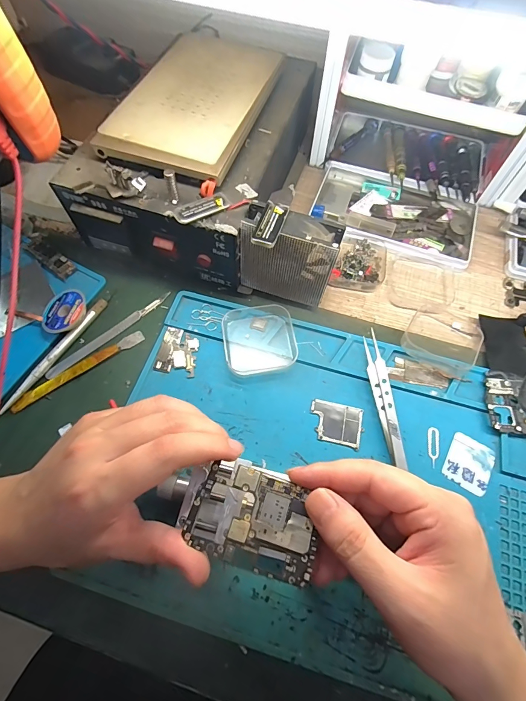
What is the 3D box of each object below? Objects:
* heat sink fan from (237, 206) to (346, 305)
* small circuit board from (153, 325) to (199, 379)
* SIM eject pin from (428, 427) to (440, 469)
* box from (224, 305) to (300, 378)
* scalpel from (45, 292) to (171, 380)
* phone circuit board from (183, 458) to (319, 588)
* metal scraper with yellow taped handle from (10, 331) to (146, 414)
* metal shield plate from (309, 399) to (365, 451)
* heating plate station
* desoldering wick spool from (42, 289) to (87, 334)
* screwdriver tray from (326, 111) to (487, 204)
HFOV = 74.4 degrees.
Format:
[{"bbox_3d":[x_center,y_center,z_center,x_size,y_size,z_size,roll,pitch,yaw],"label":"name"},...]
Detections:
[{"bbox_3d":[0.022,-0.081,0.310,0.080,0.086,0.033,14,67,5],"label":"heat sink fan"},{"bbox_3d":[-0.076,0.000,0.317,0.037,0.004,0.044,12,67,5],"label":"small circuit board"},{"bbox_3d":[0.141,0.079,0.285,0.010,0.004,0.033,9,66,3],"label":"SIM eject pin"},{"bbox_3d":[-0.003,-0.011,0.321,0.064,0.010,0.067,-10,67,-5],"label":"box"},{"bbox_3d":[-0.142,-0.016,0.327,0.130,0.005,0.012,-40,73,-16],"label":"scalpel"},{"bbox_3d":[-0.004,0.091,0.189,0.068,0.005,0.047,17,67,7],"label":"phone circuit board"},{"bbox_3d":[-0.164,0.016,0.310,0.120,0.005,0.012,-34,71,-14],"label":"metal scraper with yellow taped handle"},{"bbox_3d":[0.062,0.060,0.291,0.044,0.004,0.034,15,67,6],"label":"metal shield plate"},{"bbox_3d":[-0.059,-0.195,0.347,0.167,0.103,0.241,17,67,7],"label":"heating plate station"},{"bbox_3d":[-0.185,-0.035,0.323,0.038,0.017,0.044,30,69,12],"label":"desoldering wick spool"},{"bbox_3d":[0.177,-0.241,0.423,0.182,0.017,0.122,23,68,9],"label":"screwdriver tray"}]

